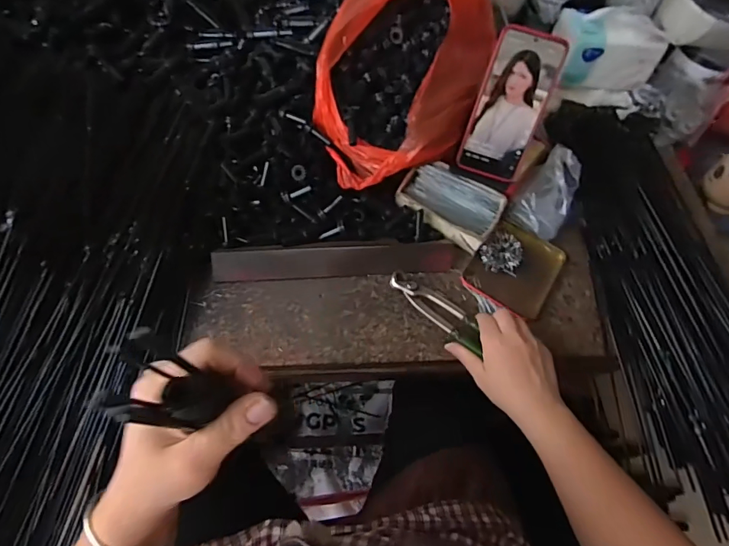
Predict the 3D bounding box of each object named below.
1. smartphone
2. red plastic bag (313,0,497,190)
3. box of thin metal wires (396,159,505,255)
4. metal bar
[{"bbox_3d":[0.173,-0.196,0.522,0.080,0.163,0.010,17,23,2],"label":"smartphone"},{"bbox_3d":[0.043,-0.261,0.526,0.203,0.197,0.258,17,59,7],"label":"red plastic bag"},{"bbox_3d":[0.113,-0.092,0.572,0.125,0.032,0.087,26,61,12],"label":"box of thin metal wires"},{"bbox_3d":[-0.032,-0.015,0.533,0.286,0.011,0.039,-3,94,-8],"label":"metal bar"}]

